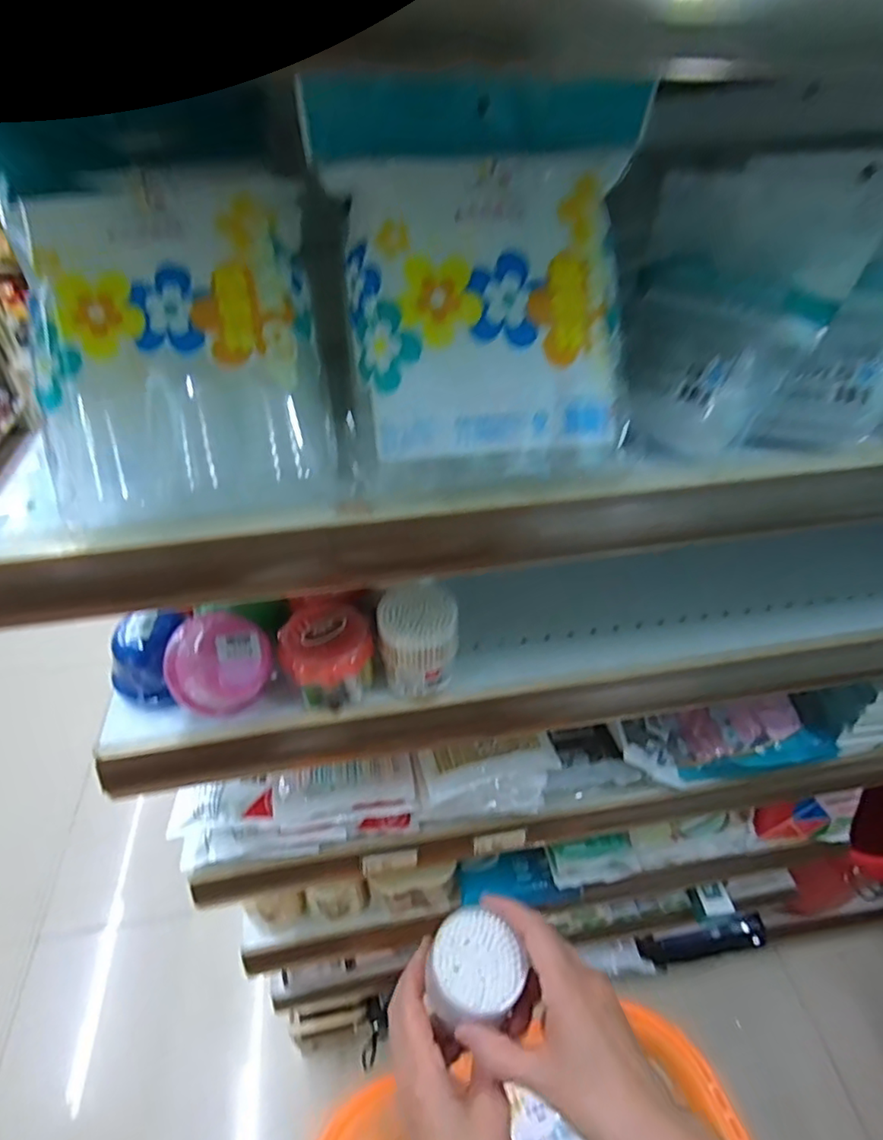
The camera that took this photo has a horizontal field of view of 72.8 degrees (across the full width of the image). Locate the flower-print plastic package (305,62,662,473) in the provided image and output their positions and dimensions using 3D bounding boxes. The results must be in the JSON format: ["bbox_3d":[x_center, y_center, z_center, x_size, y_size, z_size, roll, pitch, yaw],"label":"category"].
[{"bbox_3d":[0.023,-0.170,0.340,0.178,0.206,0.032,-2,6,-4],"label":"flower-print plastic package"}]

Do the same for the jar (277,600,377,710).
[{"bbox_3d":[-0.093,0.070,0.491,0.070,0.056,0.065,0,42,0],"label":"jar"}]

